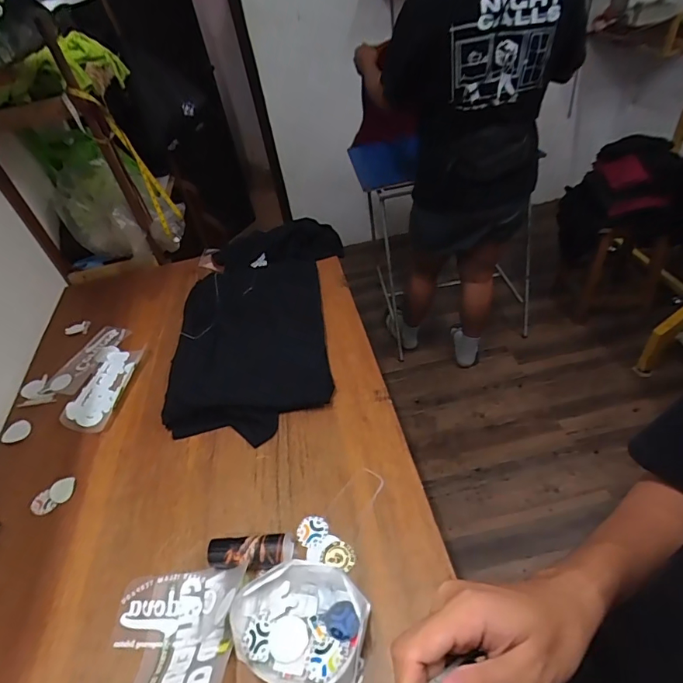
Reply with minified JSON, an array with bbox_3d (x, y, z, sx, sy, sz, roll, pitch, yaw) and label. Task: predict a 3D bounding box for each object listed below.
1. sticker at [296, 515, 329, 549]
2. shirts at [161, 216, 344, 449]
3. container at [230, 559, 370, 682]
[{"bbox_3d":[-0.053,0.334,0.804,0.053,0.004,0.056,-5,43,5],"label":"sticker"},{"bbox_3d":[-0.219,-0.103,1.262,0.402,0.081,0.823,-3,43,6],"label":"shirts"},{"bbox_3d":[-0.063,0.423,0.685,0.195,0.048,0.159,10,46,19],"label":"container"}]

